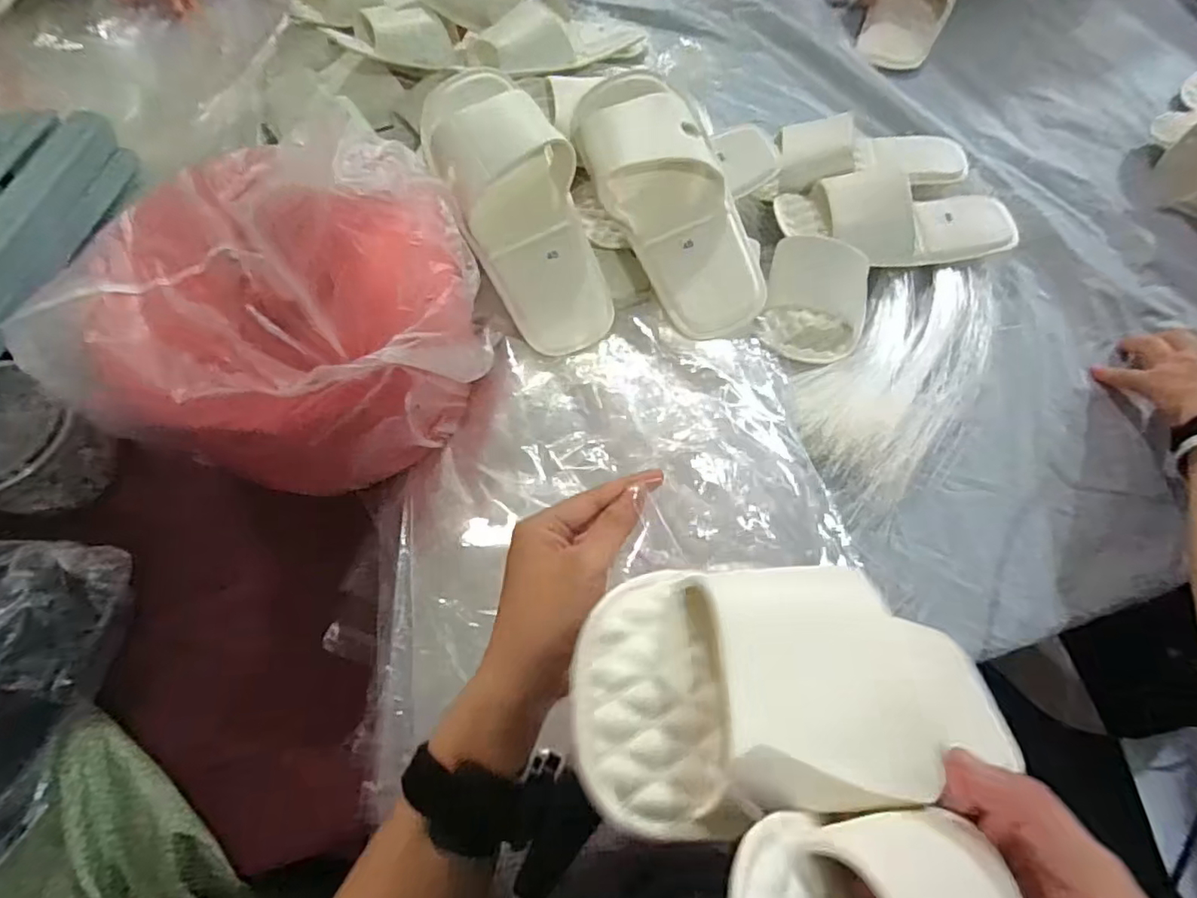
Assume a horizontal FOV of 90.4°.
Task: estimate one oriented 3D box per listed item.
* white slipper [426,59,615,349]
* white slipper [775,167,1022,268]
[{"bbox_3d":[-0.072,-0.223,0.541,0.105,0.057,0.283,-25,91,-13],"label":"white slipper"},{"bbox_3d":[0.305,-0.237,0.598,0.238,0.056,0.106,12,63,5],"label":"white slipper"}]

